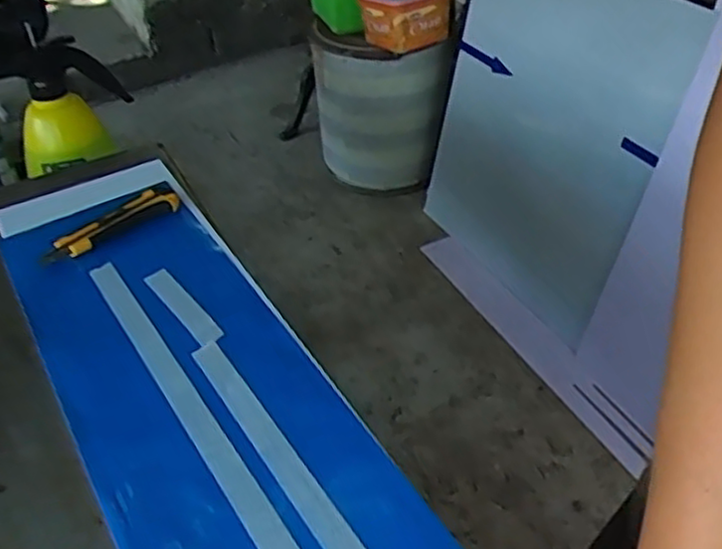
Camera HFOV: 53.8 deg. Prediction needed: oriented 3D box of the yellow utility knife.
[{"bbox_3d":[-0.279,-0.056,0.794,0.160,0.020,0.045,-33,48,-29],"label":"yellow utility knife"}]

